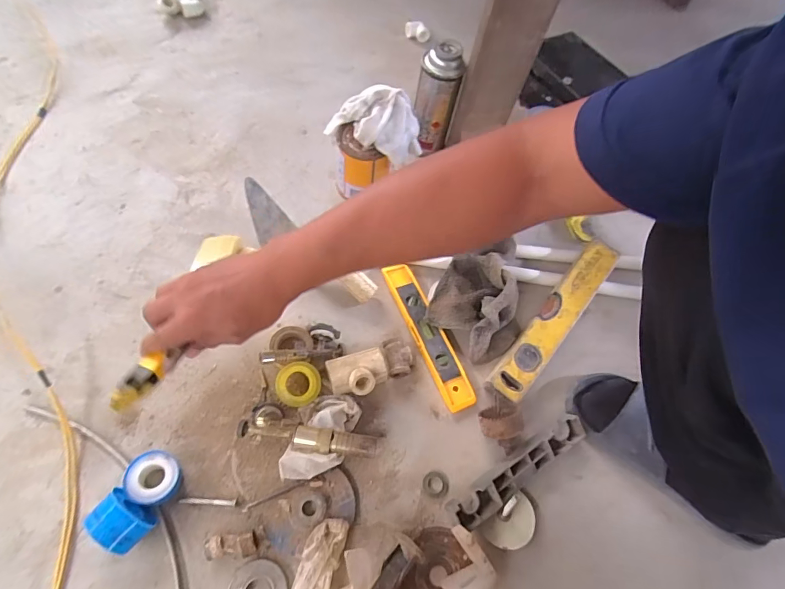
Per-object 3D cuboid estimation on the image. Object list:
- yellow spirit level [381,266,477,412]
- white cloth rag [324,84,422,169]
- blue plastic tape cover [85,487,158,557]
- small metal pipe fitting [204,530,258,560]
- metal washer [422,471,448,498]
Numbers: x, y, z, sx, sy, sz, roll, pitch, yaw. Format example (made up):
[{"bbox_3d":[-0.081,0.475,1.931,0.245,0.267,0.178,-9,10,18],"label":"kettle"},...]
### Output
[{"bbox_3d":[0.047,0.051,0.573,0.038,0.023,0.215,-19,67,-16],"label":"yellow spirit level"},{"bbox_3d":[-0.028,-0.242,0.595,0.136,0.089,0.061,23,62,5],"label":"white cloth rag"},{"bbox_3d":[-0.271,0.229,0.426,0.055,0.056,0.041,35,64,13],"label":"blue plastic tape cover"},{"bbox_3d":[-0.165,0.256,0.430,0.051,0.016,0.022,-2,63,-9],"label":"small metal pipe fitting"},{"bbox_3d":[0.051,0.222,0.494,0.030,0.006,0.028,3,62,-6],"label":"metal washer"}]

